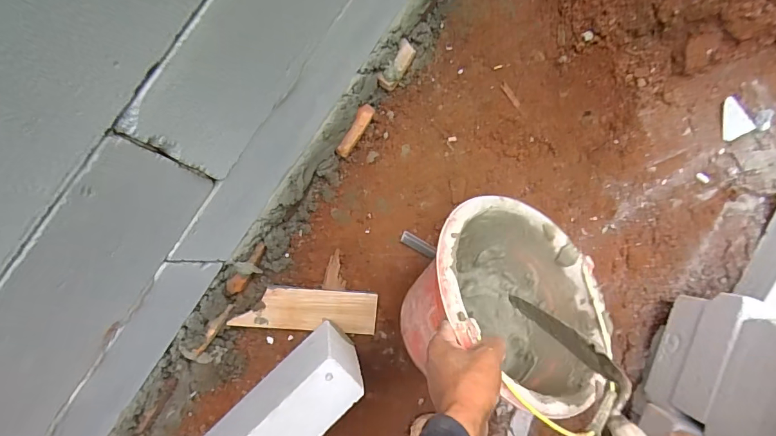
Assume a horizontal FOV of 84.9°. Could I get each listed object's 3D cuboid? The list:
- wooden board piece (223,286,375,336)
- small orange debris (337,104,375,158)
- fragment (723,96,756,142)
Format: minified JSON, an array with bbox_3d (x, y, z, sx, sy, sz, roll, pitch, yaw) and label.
[{"bbox_3d":[-0.149,0.167,0.772,0.253,0.015,0.077,4,84,0],"label":"wooden board piece"},{"bbox_3d":[-0.058,-0.161,0.774,0.022,0.025,0.109,29,84,3],"label":"small orange debris"},{"bbox_3d":[0.576,-0.167,0.707,0.046,0.013,0.071,-27,102,25],"label":"fragment"}]

